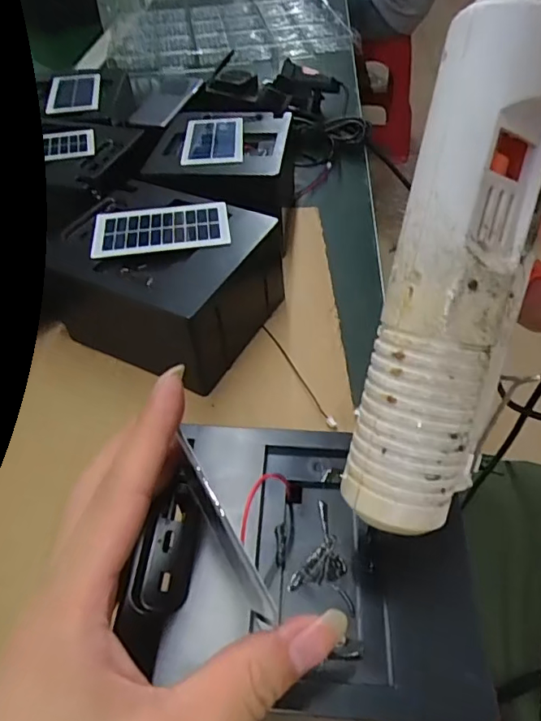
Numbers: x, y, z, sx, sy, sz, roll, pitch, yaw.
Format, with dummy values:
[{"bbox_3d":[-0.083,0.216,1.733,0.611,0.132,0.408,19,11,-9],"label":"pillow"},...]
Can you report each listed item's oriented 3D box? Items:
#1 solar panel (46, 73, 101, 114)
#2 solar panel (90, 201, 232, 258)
[{"bbox_3d":[-0.210,-0.285,0.549,0.053,0.006,0.107,-9,48,-6],"label":"solar panel"},{"bbox_3d":[-0.077,-0.094,0.365,0.094,0.005,0.052,-7,48,-5],"label":"solar panel"}]

